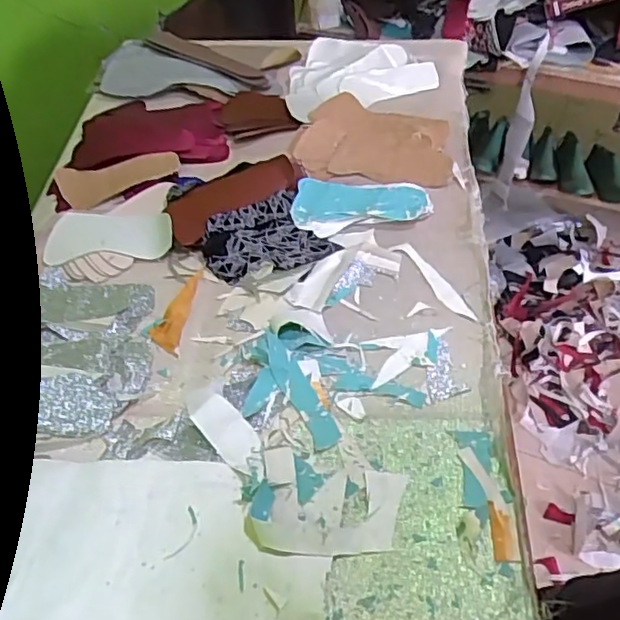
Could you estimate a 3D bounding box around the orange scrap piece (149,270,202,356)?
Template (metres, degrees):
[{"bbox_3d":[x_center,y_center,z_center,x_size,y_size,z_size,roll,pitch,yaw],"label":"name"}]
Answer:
[{"bbox_3d":[-0.156,-0.001,0.730,0.034,0.006,0.119,7,51,4],"label":"orange scrap piece"}]

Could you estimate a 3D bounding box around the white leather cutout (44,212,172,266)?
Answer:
[{"bbox_3d":[-0.251,-0.092,0.787,0.152,0.010,0.061,-5,89,-3],"label":"white leather cutout"}]

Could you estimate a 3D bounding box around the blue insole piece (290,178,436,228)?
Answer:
[{"bbox_3d":[0.067,-0.142,0.823,0.179,0.019,0.071,-4,51,-5],"label":"blue insole piece"}]

